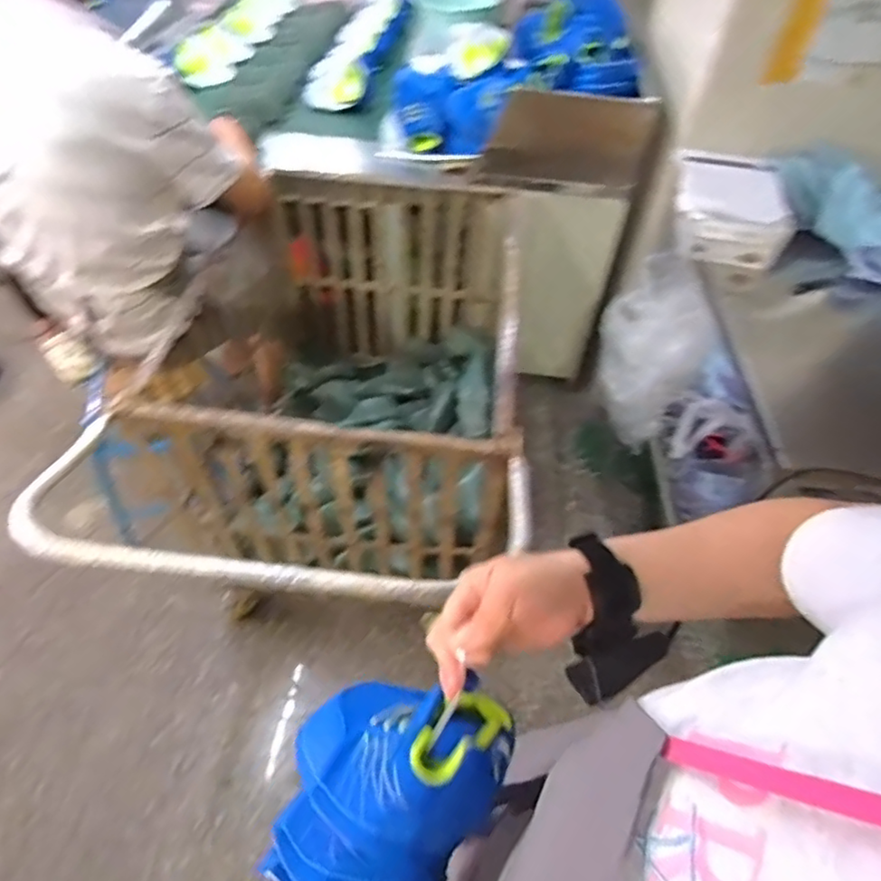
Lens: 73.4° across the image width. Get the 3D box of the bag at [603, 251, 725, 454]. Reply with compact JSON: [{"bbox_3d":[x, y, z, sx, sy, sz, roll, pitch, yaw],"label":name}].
[{"bbox_3d":[0.504,-0.221,1.459,0.186,0.354,0.385,5,51,1],"label":"bag"}]

